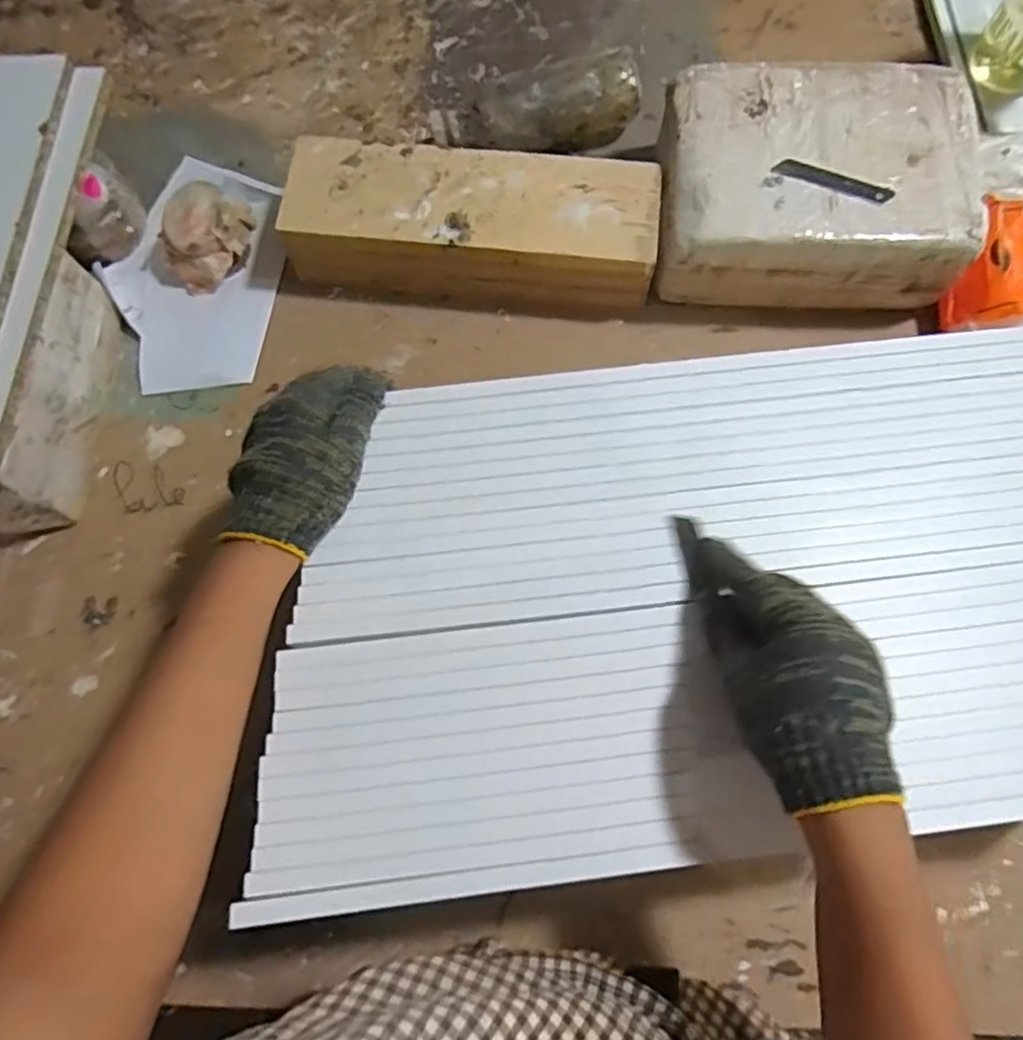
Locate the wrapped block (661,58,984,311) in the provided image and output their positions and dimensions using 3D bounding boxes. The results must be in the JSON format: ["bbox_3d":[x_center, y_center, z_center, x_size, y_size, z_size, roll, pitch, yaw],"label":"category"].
[{"bbox_3d":[0.272,-0.309,0.614,0.266,0.084,0.204,2,75,2],"label":"wrapped block"}]

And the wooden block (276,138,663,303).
[{"bbox_3d":[-0.038,-0.277,0.623,0.340,0.061,0.128,4,75,2],"label":"wooden block"}]

